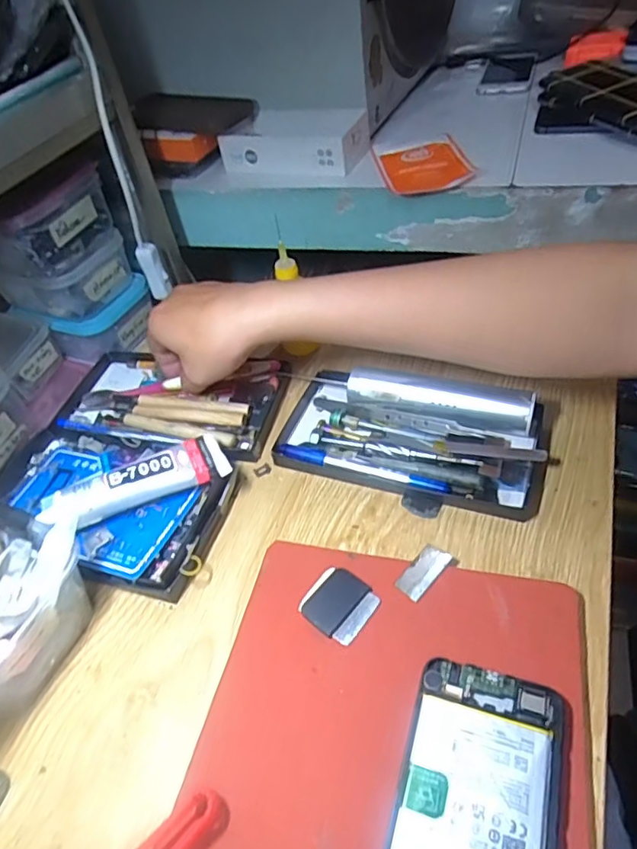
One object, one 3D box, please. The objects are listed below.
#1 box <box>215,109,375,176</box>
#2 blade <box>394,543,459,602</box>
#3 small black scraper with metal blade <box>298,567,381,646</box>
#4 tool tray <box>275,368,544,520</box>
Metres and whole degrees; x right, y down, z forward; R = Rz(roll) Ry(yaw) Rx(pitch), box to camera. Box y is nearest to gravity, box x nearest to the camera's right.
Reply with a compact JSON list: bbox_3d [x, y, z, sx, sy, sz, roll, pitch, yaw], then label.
[{"bbox_3d":[-0.026,-0.326,0.650,0.160,0.048,0.086,11,49,21],"label":"box"},{"bbox_3d":[0.069,0.093,0.359,0.020,0.004,0.042,33,57,32],"label":"blade"},{"bbox_3d":[0.013,0.111,0.349,0.041,0.004,0.040,28,54,29],"label":"small black scraper with metal blade"},{"bbox_3d":[0.068,0.004,0.438,0.203,0.033,0.108,12,48,18],"label":"tool tray"}]

